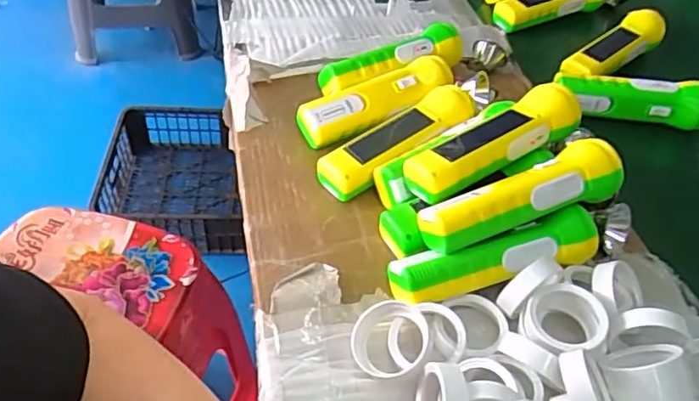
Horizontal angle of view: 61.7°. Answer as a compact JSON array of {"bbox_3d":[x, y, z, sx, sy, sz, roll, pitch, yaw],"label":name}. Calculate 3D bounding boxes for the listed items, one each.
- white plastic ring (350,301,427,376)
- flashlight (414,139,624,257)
[{"bbox_3d":[0.026,0.092,0.390,0.051,0.023,0.051,-1,80,6],"label":"white plastic ring"},{"bbox_3d":[0.129,-0.002,0.433,0.158,0.040,0.038,-20,50,-5],"label":"flashlight"}]

